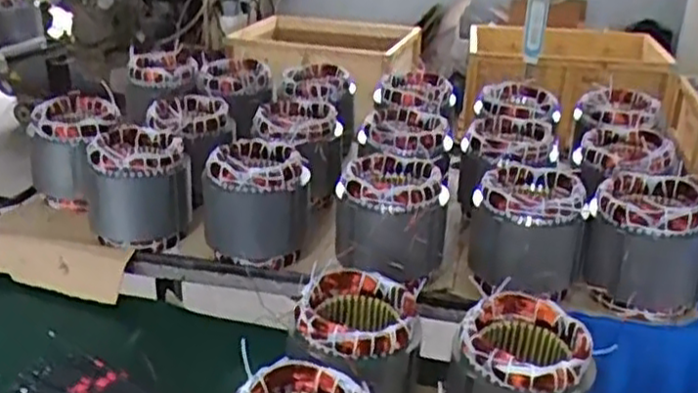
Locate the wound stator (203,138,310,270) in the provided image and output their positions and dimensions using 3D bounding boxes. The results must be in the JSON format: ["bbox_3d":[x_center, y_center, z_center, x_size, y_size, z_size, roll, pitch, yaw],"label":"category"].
[{"bbox_3d":[-0.138,0.002,1.106,0.152,0.145,0.148,-3,26,-9],"label":"wound stator"}]

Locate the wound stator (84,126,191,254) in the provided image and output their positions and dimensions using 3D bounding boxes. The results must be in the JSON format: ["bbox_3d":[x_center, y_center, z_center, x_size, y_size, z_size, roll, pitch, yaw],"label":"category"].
[{"bbox_3d":[-0.330,-0.016,1.173,0.153,0.155,0.159,-4,26,-11],"label":"wound stator"}]

